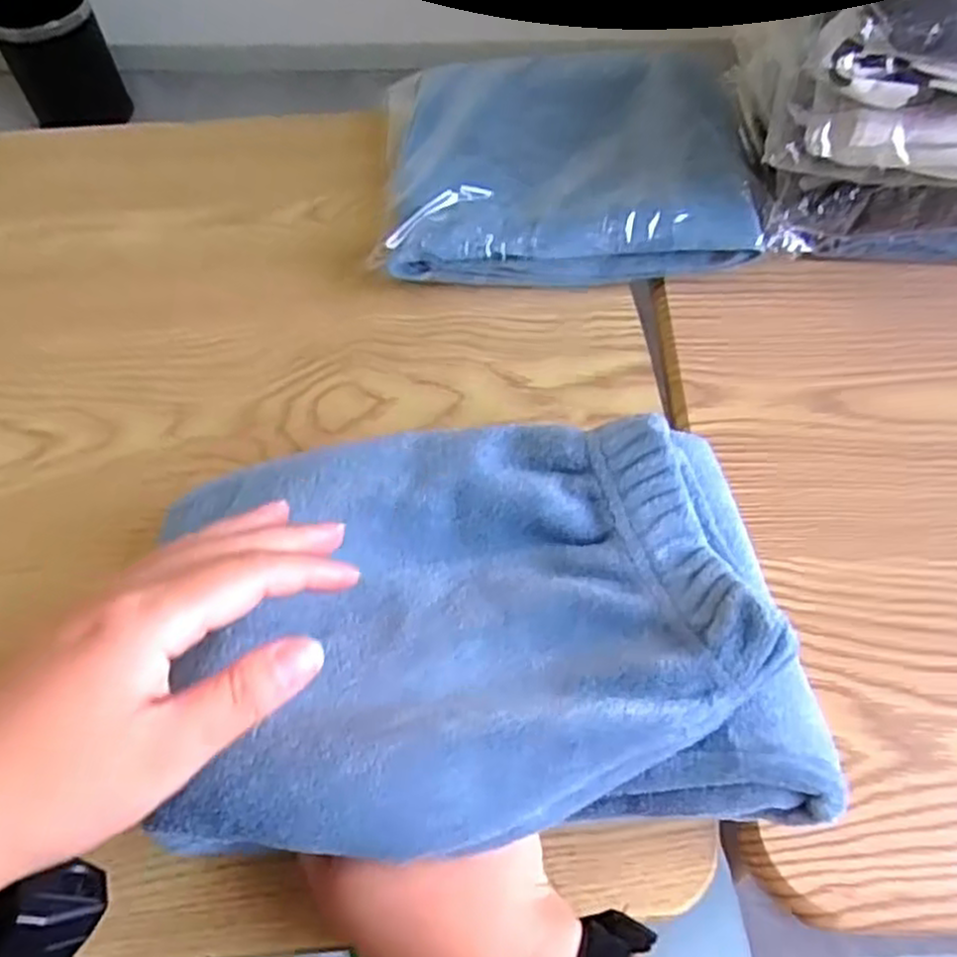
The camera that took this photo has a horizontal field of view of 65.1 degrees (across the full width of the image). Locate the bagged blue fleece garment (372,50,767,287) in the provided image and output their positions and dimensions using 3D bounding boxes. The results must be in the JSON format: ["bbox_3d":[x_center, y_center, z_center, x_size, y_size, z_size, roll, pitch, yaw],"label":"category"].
[{"bbox_3d":[0.059,-0.230,0.539,0.254,0.060,0.215,-1,58,1],"label":"bagged blue fleece garment"}]

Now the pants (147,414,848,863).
[{"bbox_3d":[0.000,0.055,0.314,0.257,0.047,0.176,-3,58,-1],"label":"pants"}]

